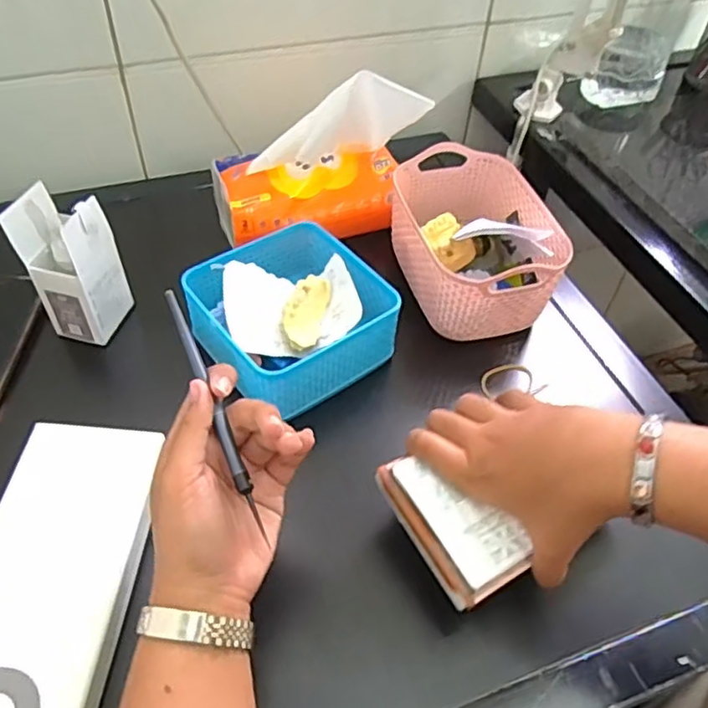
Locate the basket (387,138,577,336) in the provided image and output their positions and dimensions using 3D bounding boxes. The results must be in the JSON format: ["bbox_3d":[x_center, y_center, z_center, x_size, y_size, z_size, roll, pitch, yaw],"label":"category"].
[{"bbox_3d":[0.104,-0.099,0.567,0.116,0.076,0.172,-8,51,-11],"label":"basket"}]

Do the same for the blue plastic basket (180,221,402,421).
[{"bbox_3d":[-0.051,-0.032,0.506,0.131,0.060,0.126,-30,58,-26],"label":"blue plastic basket"}]

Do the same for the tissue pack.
[{"bbox_3d":[-0.031,-0.180,0.580,0.191,0.120,0.095,-4,50,-7],"label":"tissue pack"}]

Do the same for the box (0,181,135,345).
[{"bbox_3d":[-0.222,-0.068,0.504,0.056,0.110,0.054,12,50,6],"label":"box"}]

